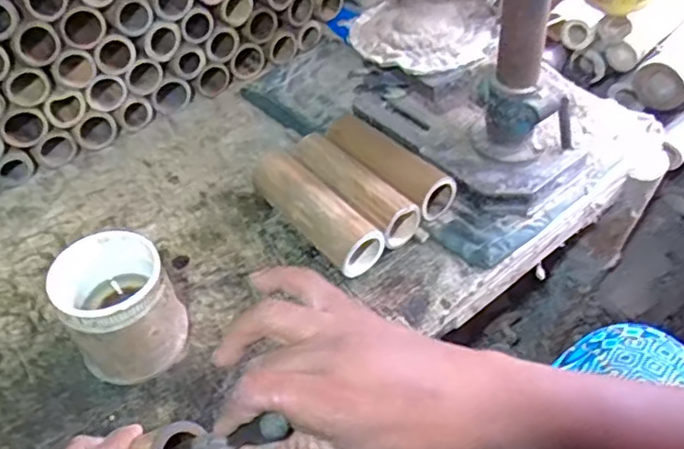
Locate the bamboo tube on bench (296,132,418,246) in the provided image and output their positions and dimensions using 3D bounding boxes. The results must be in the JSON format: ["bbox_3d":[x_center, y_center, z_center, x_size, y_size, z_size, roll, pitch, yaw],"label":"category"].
[{"bbox_3d":[0.009,-0.047,0.716,0.054,0.049,0.183,-34,56,-22],"label":"bamboo tube on bench"}]

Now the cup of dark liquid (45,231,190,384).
[{"bbox_3d":[-0.209,0.083,0.588,0.098,0.114,0.103,-2,50,2],"label":"cup of dark liquid"}]

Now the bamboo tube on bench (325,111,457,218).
[{"bbox_3d":[0.051,-0.078,0.723,0.057,0.055,0.178,-34,56,-22],"label":"bamboo tube on bench"}]

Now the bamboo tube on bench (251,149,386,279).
[{"bbox_3d":[-0.032,-0.011,0.699,0.060,0.065,0.174,-34,56,-22],"label":"bamboo tube on bench"}]

